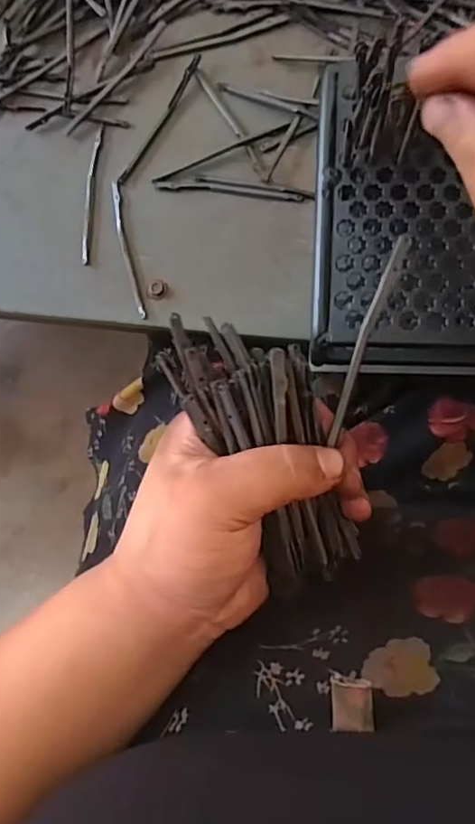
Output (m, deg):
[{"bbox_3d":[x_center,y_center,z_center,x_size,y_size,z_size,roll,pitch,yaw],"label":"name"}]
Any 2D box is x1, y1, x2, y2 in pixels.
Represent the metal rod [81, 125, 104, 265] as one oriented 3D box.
[{"bbox_3d":[-0.100,-0.148,0.384,0.006,0.004,0.097,4,85,8],"label":"metal rod"}]

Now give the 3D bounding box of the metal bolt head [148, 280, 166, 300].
[{"bbox_3d":[-0.052,-0.080,0.366,0.012,0.004,0.012,-1,84,8],"label":"metal bolt head"}]

